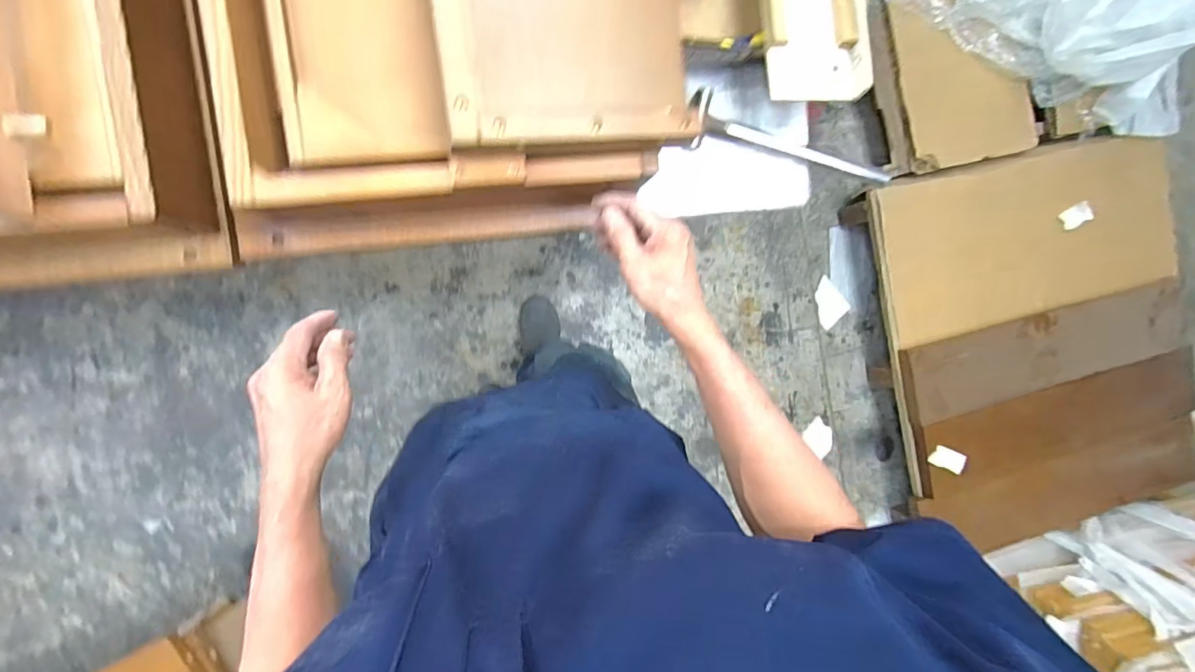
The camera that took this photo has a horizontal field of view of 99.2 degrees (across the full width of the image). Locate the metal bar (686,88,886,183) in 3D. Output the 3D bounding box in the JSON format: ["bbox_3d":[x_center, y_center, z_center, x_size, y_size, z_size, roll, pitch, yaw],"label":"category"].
[{"bbox_3d":[0.235,-0.219,0.600,0.266,0.018,0.058,9,93,-18],"label":"metal bar"}]

